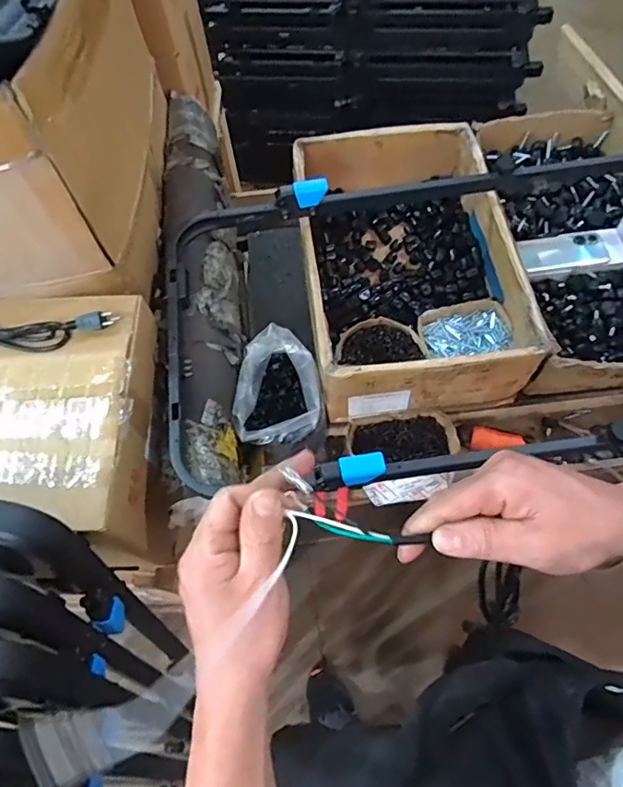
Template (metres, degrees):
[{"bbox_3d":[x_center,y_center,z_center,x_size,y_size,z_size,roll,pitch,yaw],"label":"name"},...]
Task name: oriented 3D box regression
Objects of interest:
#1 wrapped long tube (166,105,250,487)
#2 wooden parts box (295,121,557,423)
[{"bbox_3d":[-0.188,-0.237,0.894,0.123,0.085,0.830,-12,63,-2],"label":"wrapped long tube"},{"bbox_3d":[0.170,-0.234,0.957,0.341,0.164,0.530,-7,63,0],"label":"wooden parts box"}]

